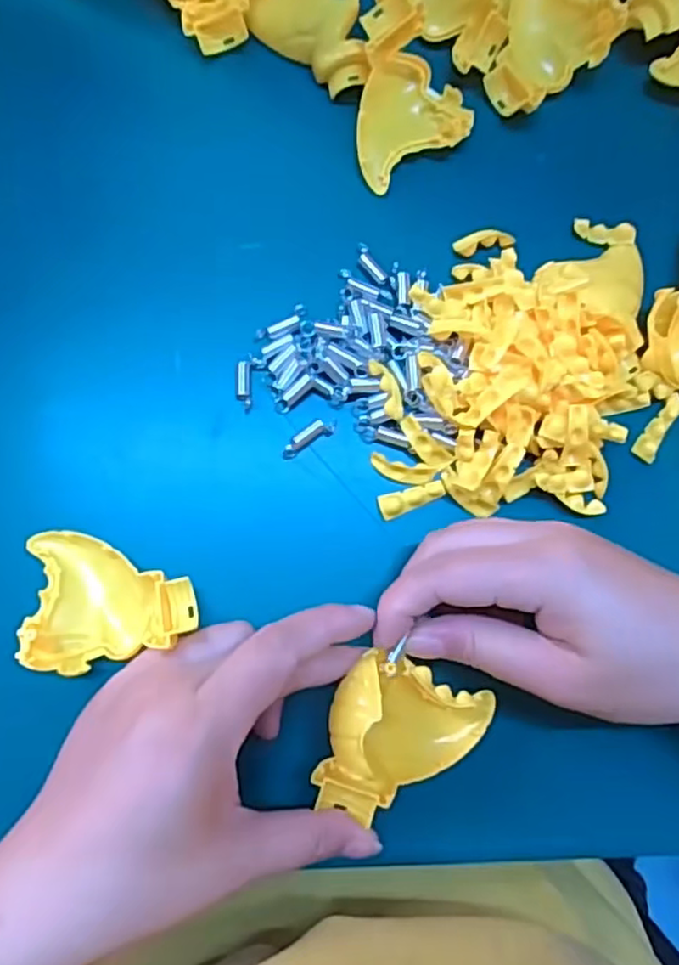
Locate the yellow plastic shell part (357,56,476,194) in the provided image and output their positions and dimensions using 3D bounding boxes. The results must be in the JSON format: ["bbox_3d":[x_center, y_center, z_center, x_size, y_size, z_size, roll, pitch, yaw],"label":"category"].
[{"bbox_3d":[0.029,-0.175,0.320,0.057,0.024,0.048,-32,87,-9],"label":"yellow plastic shell part"}]

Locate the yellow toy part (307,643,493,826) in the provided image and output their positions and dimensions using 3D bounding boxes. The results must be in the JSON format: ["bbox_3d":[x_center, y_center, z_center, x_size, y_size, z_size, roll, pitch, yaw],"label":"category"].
[{"bbox_3d":[0.025,0.106,0.269,0.061,0.033,0.062,20,81,-4],"label":"yellow toy part"}]

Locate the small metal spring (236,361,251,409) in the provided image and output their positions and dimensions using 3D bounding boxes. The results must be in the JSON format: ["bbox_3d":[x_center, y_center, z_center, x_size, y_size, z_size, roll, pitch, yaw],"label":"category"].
[{"bbox_3d":[-0.043,-0.044,0.302,0.006,0.004,0.020,1,83,-6],"label":"small metal spring"}]

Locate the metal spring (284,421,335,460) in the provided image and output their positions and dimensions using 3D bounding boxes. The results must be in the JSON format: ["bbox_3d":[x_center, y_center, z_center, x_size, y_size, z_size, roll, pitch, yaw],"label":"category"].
[{"bbox_3d":[-0.014,-0.020,0.302,0.028,0.008,0.008,-33,88,-9],"label":"metal spring"}]

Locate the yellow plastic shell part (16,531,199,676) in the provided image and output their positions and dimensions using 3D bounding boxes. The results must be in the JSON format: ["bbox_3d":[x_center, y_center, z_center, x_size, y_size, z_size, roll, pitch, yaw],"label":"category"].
[{"bbox_3d":[-0.093,0.046,0.273,0.066,0.021,0.054,-5,83,-7],"label":"yellow plastic shell part"}]

